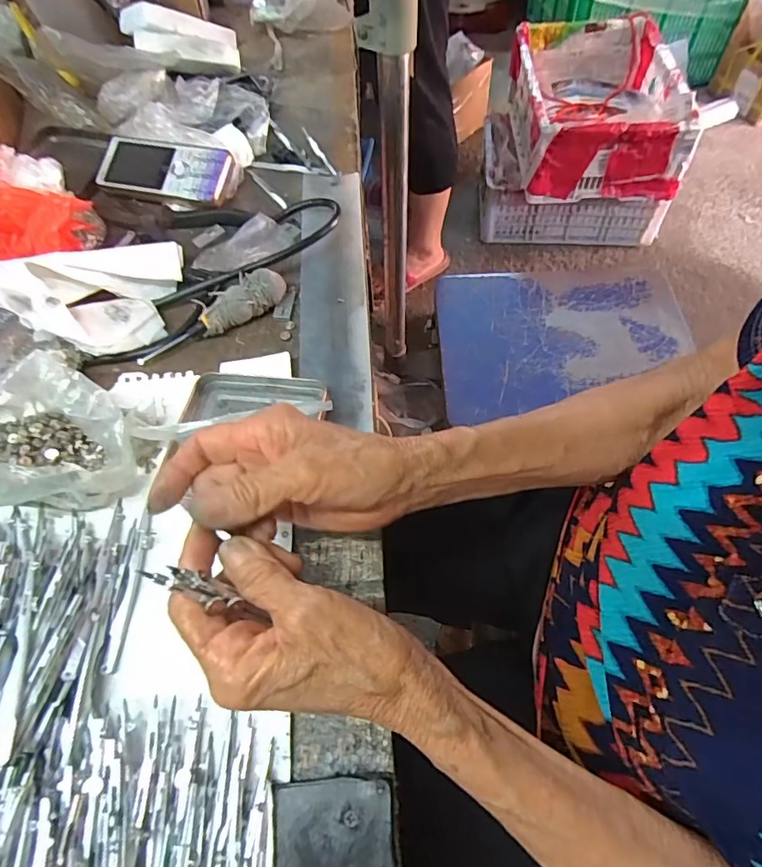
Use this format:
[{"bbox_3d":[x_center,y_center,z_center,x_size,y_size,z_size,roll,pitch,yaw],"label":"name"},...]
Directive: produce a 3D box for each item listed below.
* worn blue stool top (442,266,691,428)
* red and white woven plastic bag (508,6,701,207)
[{"bbox_3d":[0.371,-0.206,1.066,0.500,0.042,0.379,-5,60,0],"label":"worn blue stool top"},{"bbox_3d":[0.485,-0.759,1.213,0.321,0.193,0.480,1,60,3],"label":"red and white woven plastic bag"}]

